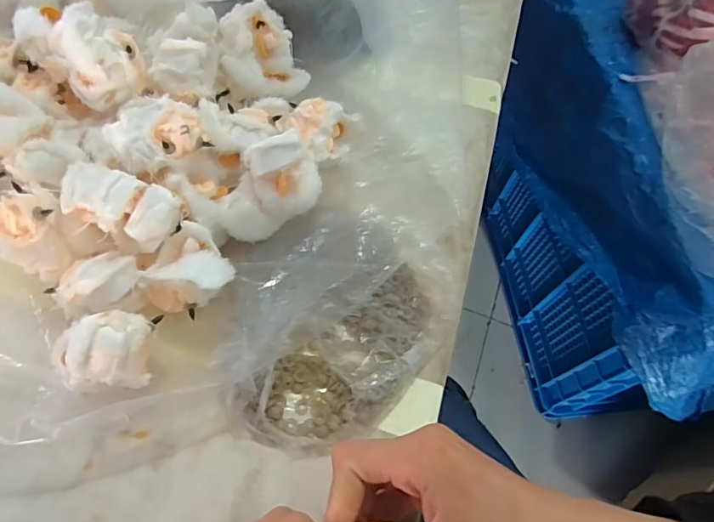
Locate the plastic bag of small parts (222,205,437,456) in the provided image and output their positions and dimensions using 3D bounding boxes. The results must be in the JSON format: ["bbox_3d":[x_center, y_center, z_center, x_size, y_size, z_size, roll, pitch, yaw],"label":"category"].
[{"bbox_3d":[-0.014,0.041,0.335,0.145,0.052,0.155,0,60,-4],"label":"plastic bag of small parts"}]

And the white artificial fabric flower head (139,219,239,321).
[{"bbox_3d":[-0.113,0.008,0.327,0.053,0.034,0.052,3,62,-5],"label":"white artificial fabric flower head"}]

